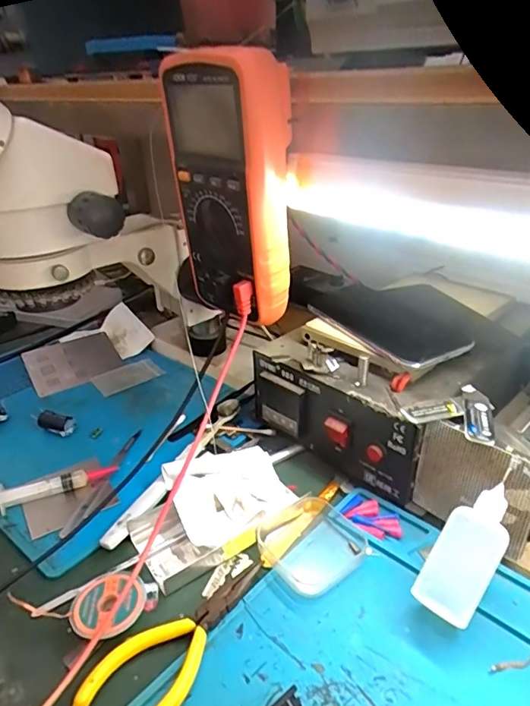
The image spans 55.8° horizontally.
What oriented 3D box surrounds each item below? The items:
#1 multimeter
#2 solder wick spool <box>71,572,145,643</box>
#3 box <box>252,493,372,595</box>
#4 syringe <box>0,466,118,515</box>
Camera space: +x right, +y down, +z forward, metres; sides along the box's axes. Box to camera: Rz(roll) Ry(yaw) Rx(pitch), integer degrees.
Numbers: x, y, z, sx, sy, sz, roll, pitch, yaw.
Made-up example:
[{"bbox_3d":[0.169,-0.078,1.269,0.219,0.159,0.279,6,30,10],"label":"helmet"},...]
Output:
[{"bbox_3d":[-0.026,-0.110,0.351,0.089,0.169,0.042,21,37,36],"label":"multimeter"},{"bbox_3d":[-0.099,0.158,0.315,0.044,0.017,0.043,-2,29,1],"label":"solder wick spool"},{"bbox_3d":[0.034,0.134,0.356,0.067,0.014,0.065,-20,33,-27],"label":"box"},{"bbox_3d":[-0.181,0.112,0.409,0.113,0.019,0.013,-15,31,-20],"label":"syringe"}]

